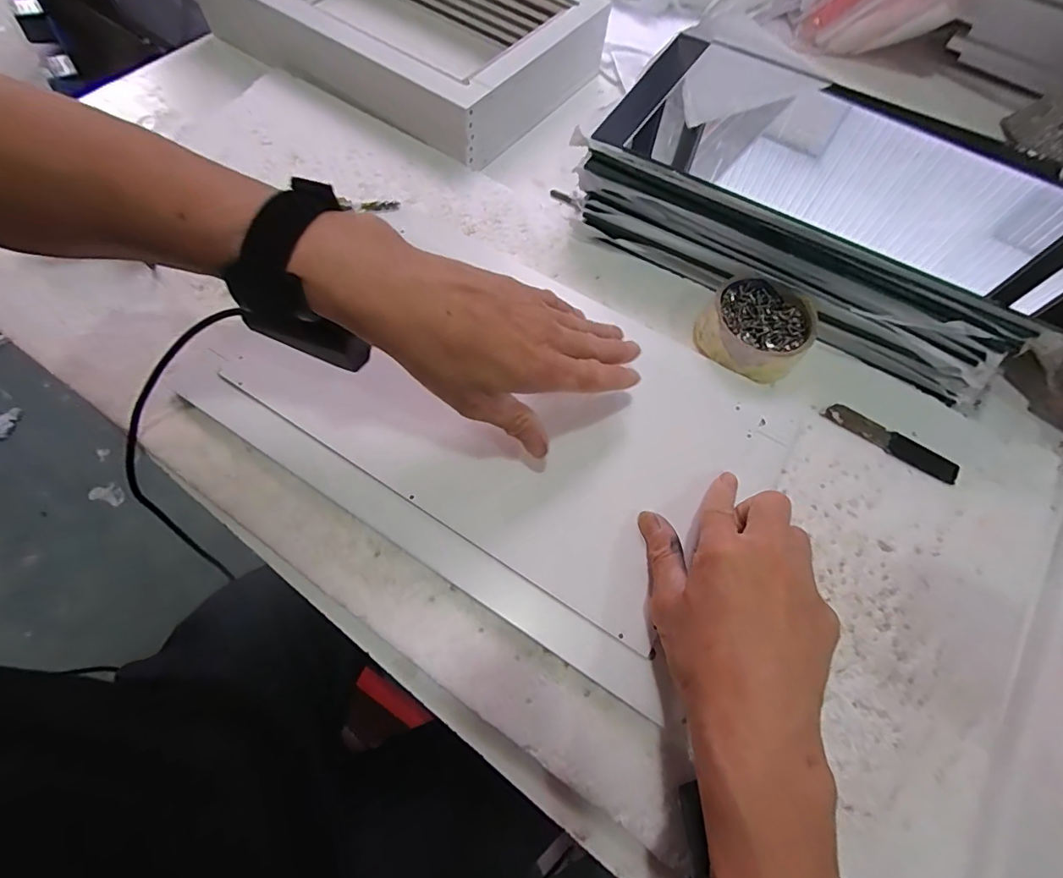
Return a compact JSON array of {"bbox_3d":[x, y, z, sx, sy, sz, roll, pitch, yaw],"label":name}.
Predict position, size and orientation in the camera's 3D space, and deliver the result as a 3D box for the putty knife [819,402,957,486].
[{"bbox_3d":[0.281,0.001,0.372,0.100,0.004,0.019,33,68,12],"label":"putty knife"}]

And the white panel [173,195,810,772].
[{"bbox_3d":[-0.024,-0.024,0.364,0.399,0.022,0.251,32,72,10],"label":"white panel"}]

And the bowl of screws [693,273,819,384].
[{"bbox_3d":[0.183,-0.091,0.392,0.081,0.034,0.082,1,65,-2],"label":"bowl of screws"}]

